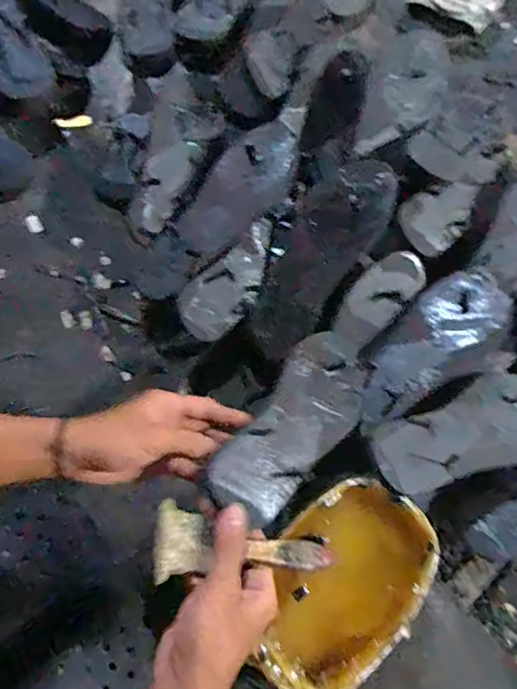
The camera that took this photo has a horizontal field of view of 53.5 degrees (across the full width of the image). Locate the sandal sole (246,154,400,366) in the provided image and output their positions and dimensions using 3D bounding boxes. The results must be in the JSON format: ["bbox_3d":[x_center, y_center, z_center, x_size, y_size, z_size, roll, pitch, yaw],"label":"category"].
[{"bbox_3d":[0.066,-0.101,0.587,0.089,0.024,0.236,33,98,7],"label":"sandal sole"}]

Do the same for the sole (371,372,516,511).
[{"bbox_3d":[0.214,0.093,0.525,0.210,0.016,0.088,-21,70,-21],"label":"sole"}]

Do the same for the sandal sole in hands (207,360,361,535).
[{"bbox_3d":[0.032,0.073,0.456,0.077,0.034,0.198,45,48,9],"label":"sandal sole in hands"}]

